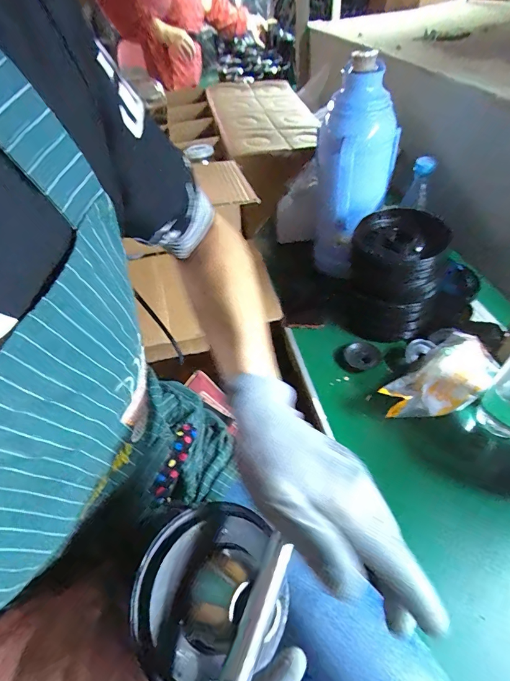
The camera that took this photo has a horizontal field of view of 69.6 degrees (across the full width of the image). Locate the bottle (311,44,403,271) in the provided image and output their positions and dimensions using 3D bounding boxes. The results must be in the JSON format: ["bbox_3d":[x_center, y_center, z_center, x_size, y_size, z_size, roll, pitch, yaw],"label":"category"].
[{"bbox_3d":[0.170,-0.275,0.663,0.126,0.342,0.145,6,48,10],"label":"bottle"}]

